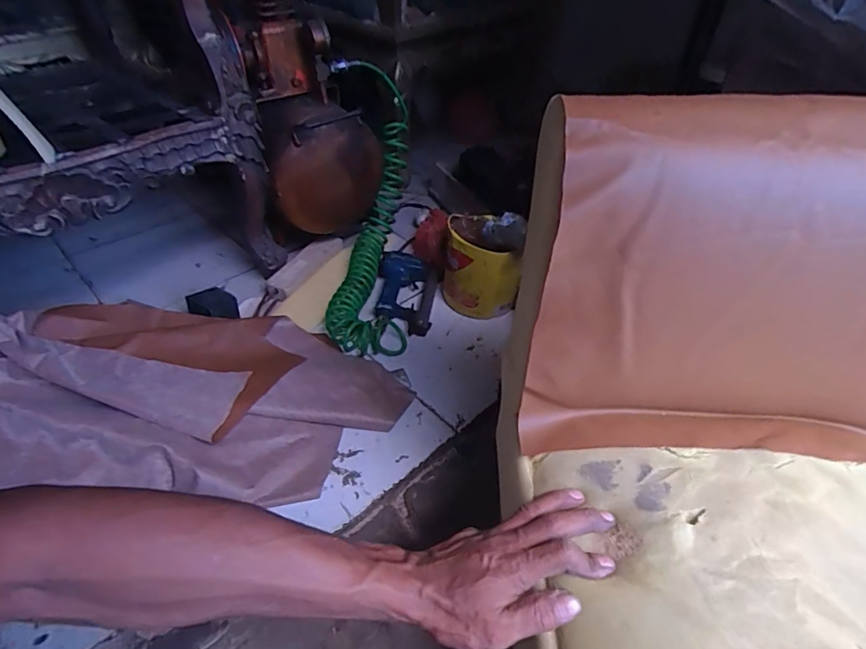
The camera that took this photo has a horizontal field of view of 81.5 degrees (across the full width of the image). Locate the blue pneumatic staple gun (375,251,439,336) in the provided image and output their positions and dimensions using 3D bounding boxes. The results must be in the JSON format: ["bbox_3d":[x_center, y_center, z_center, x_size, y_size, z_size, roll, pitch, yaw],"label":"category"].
[{"bbox_3d":[-0.055,-0.064,1.012,0.120,0.049,0.201,5,43,3],"label":"blue pneumatic staple gun"}]

